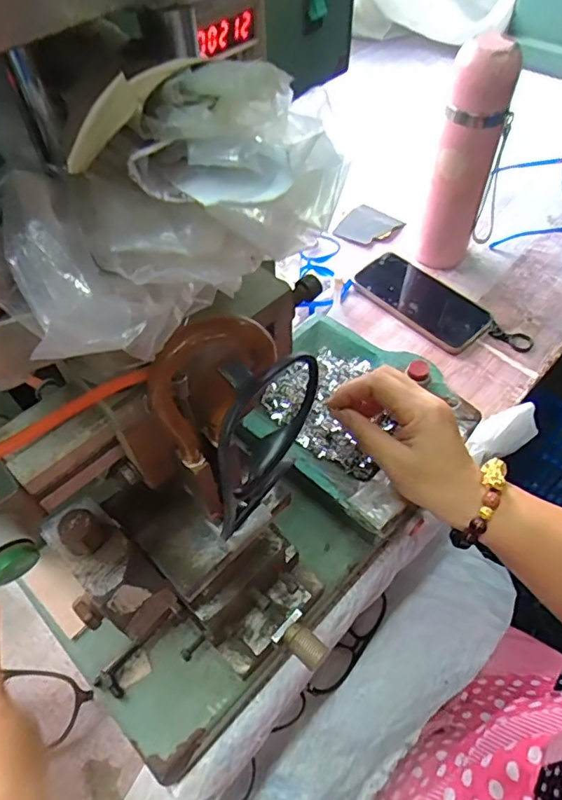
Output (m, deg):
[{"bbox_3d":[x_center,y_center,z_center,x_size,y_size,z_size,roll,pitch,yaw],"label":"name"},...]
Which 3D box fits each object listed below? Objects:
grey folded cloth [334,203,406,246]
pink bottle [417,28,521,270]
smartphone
[{"bbox_3d":[0.120,-0.238,0.710,0.069,0.012,0.077,37,64,25],"label":"grey folded cloth"},{"bbox_3d":[0.203,-0.258,0.582,0.062,0.249,0.064,14,56,12],"label":"pink bottle"},{"bbox_3d":[0.169,-0.123,0.622,0.088,0.015,0.161,-36,60,-21],"label":"smartphone"}]

